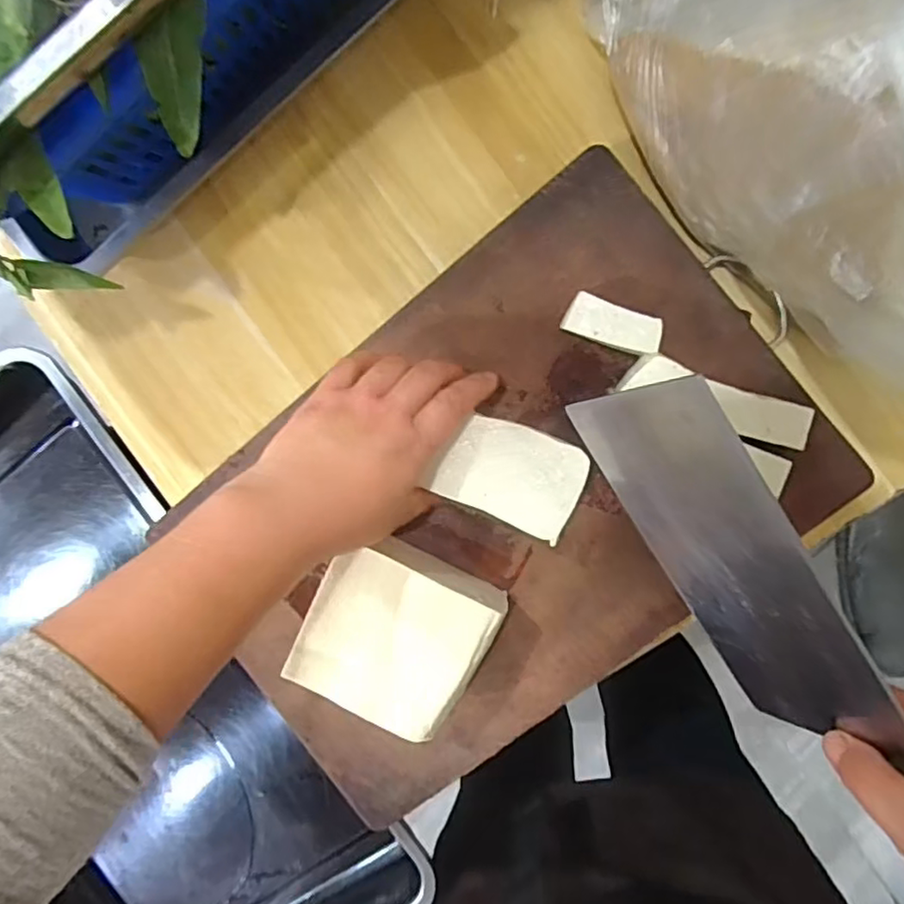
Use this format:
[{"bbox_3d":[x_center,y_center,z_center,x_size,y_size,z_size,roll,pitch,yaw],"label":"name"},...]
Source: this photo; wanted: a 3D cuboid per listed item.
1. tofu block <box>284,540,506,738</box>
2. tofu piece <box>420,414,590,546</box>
[{"bbox_3d":[-0.037,0.122,0.436,0.112,0.065,0.109,27,98,3],"label":"tofu block"},{"bbox_3d":[0.039,0.014,0.405,0.089,0.009,0.062,23,98,4],"label":"tofu piece"}]

